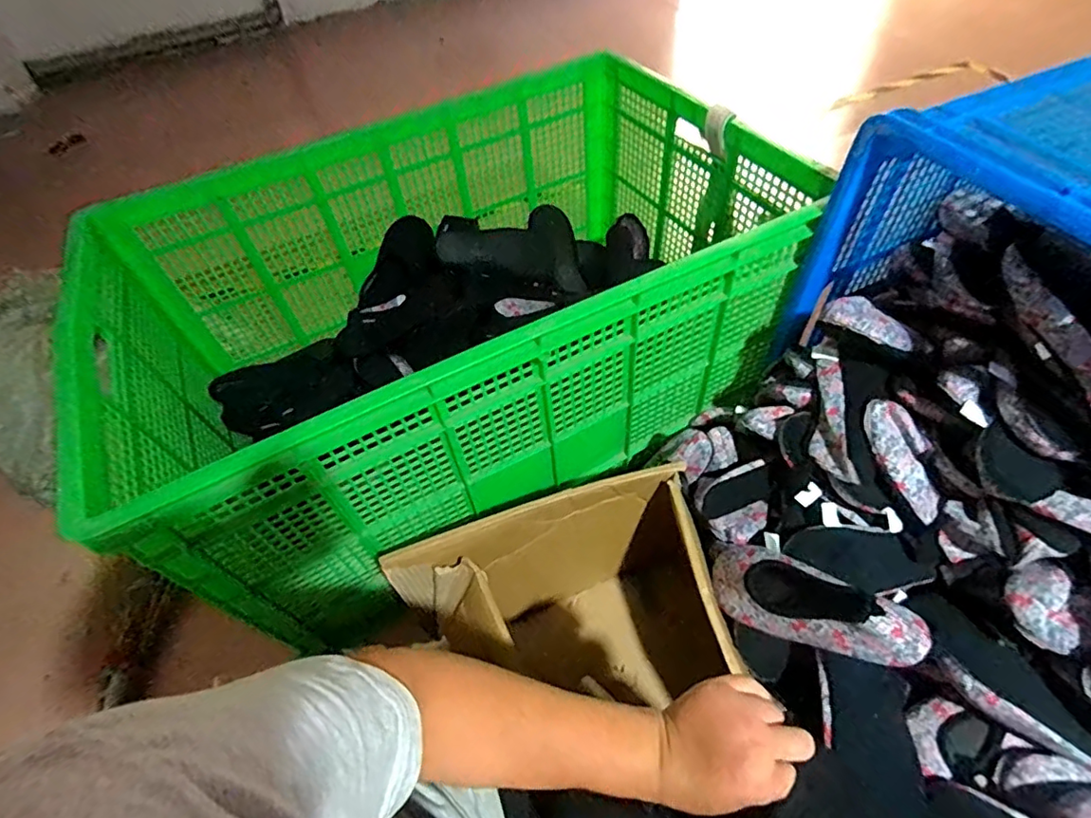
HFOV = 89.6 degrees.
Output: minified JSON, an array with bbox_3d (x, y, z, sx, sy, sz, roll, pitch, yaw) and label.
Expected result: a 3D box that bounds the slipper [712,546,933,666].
[{"bbox_3d":[0.295,0.223,0.640,0.077,0.077,0.248,-44,24,-24],"label":"slipper"}]

